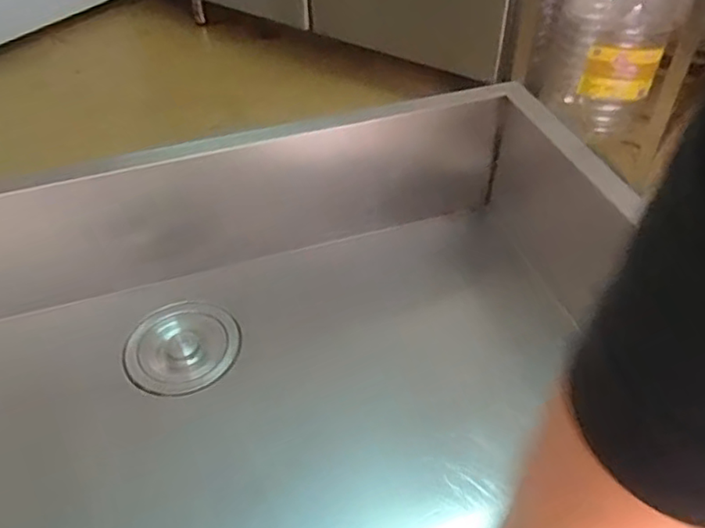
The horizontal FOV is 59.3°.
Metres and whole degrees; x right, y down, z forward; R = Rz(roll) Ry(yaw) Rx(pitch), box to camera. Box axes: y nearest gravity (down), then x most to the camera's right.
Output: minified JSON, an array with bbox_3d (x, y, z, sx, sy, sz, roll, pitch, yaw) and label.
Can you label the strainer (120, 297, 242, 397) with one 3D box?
[{"bbox_3d":[-0.163,0.079,0.594,0.106,0.016,0.104,-1,46,1],"label":"strainer"}]

